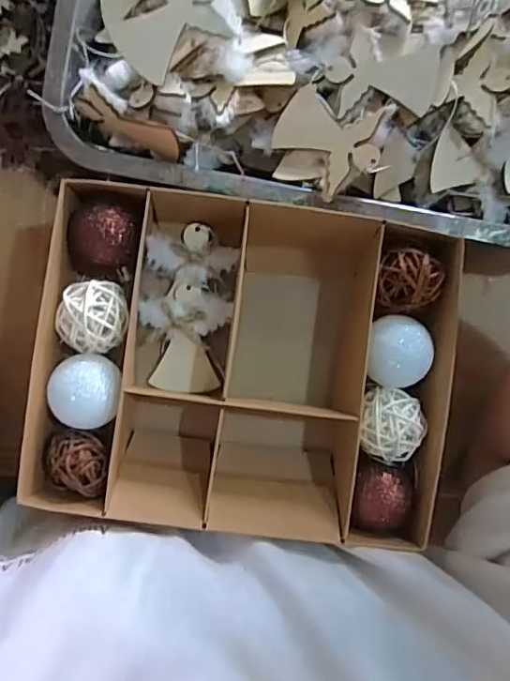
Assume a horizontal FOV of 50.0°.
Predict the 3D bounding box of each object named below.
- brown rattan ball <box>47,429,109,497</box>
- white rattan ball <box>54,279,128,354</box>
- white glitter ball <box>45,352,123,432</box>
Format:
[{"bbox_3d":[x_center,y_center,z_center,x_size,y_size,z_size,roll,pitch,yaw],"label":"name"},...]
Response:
[{"bbox_3d":[-0.091,0.062,0.289,0.031,0.031,0.028,20,90,-1],"label":"brown rattan ball"},{"bbox_3d":[-0.084,-0.011,0.291,0.034,0.034,0.038,29,90,-1],"label":"white rattan ball"},{"bbox_3d":[-0.087,0.027,0.292,0.037,0.034,0.037,0,90,-1],"label":"white glitter ball"}]

